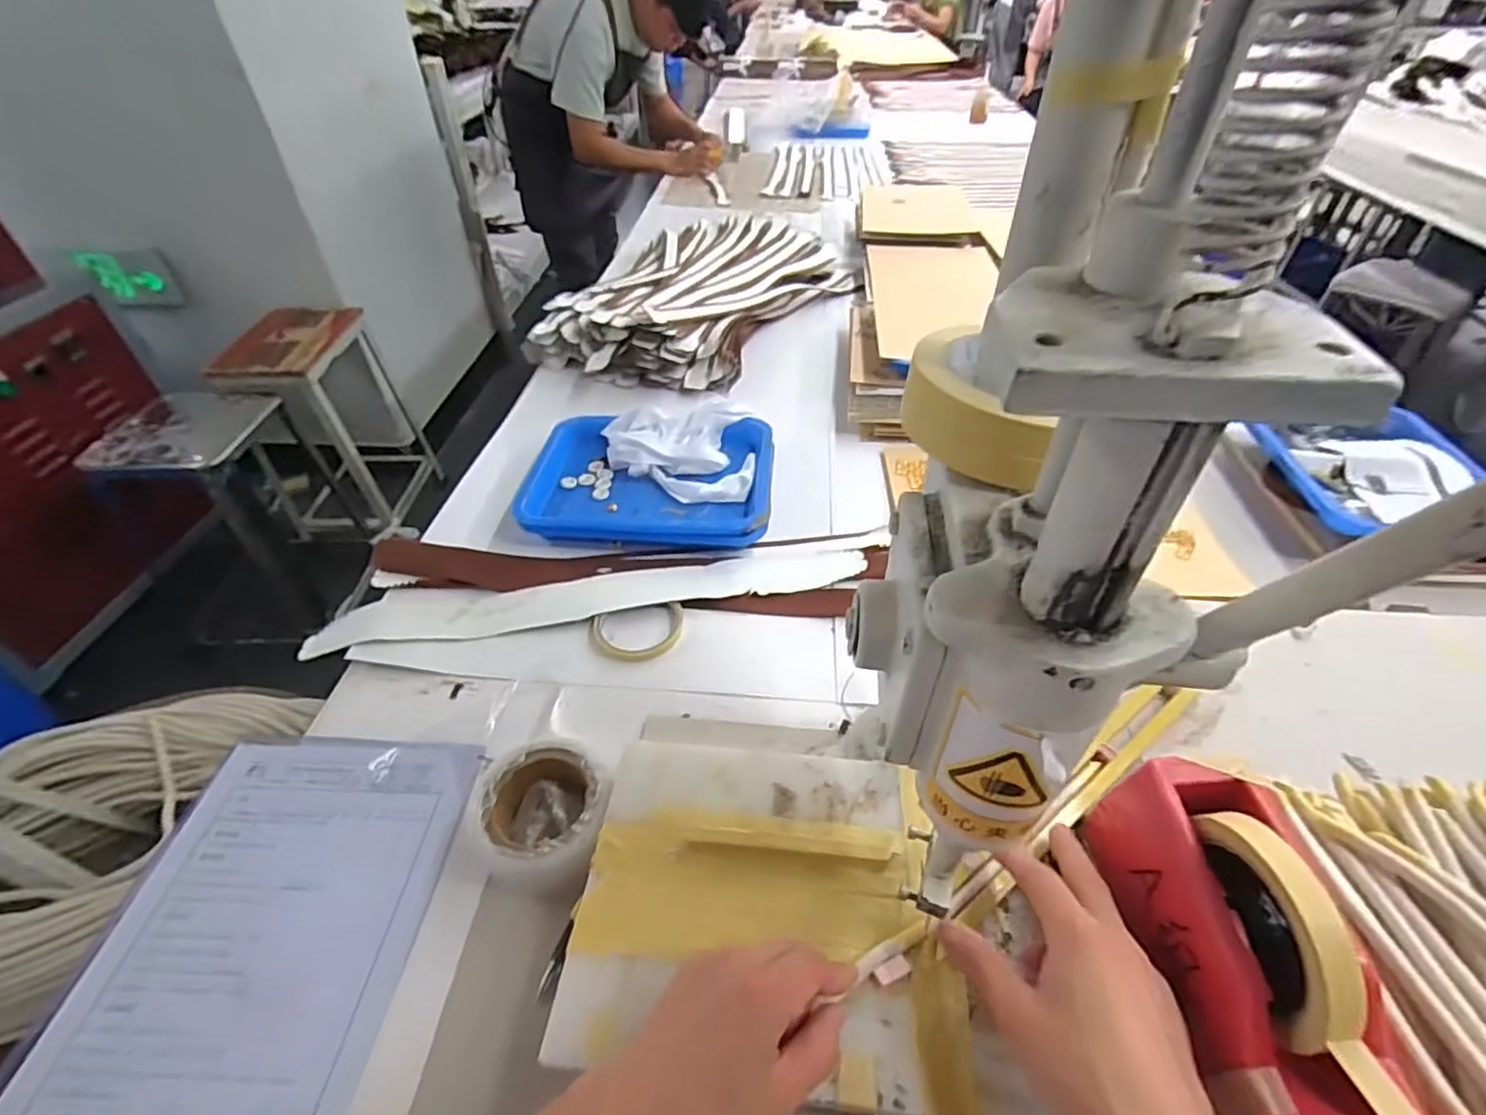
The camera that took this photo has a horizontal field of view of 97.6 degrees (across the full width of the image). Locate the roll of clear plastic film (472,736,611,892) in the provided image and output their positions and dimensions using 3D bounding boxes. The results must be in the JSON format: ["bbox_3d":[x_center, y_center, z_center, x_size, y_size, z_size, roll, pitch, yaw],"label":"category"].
[{"bbox_3d":[-0.148,0.194,0.490,0.098,0.051,0.102,0,44,0],"label":"roll of clear plastic film"}]

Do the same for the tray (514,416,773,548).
[{"bbox_3d":[-0.110,-0.096,0.791,0.288,0.042,0.208,2,44,2],"label":"tray"}]

